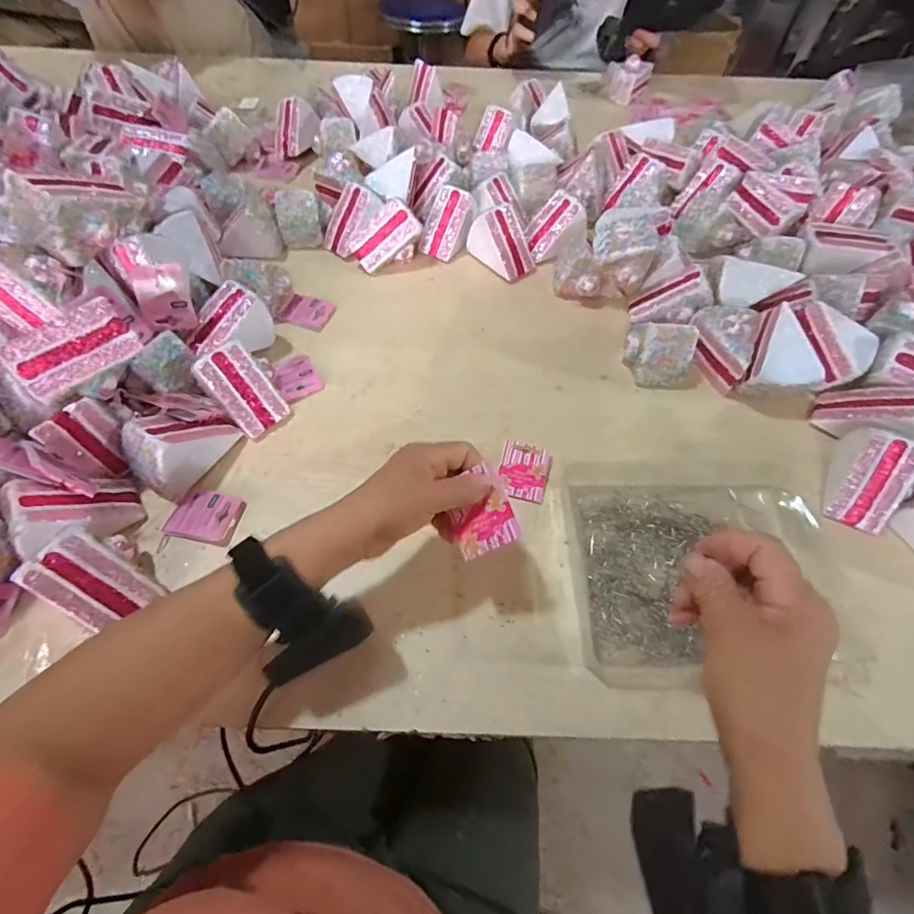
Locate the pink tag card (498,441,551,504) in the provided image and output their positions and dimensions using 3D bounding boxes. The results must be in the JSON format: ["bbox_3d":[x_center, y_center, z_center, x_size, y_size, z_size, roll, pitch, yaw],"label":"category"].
[{"bbox_3d":[0.065,0.013,0.465,0.046,0.004,0.059,13,61,1],"label":"pink tag card"}]

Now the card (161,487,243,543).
[{"bbox_3d":[-0.220,0.050,0.414,0.050,0.006,0.046,13,56,6],"label":"card"}]

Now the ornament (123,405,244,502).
[{"bbox_3d":[-0.250,-0.015,0.426,0.056,0.064,0.088,24,60,13],"label":"ornament"}]

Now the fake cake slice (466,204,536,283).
[{"bbox_3d":[0.058,-0.277,0.613,0.066,0.060,0.085,-37,66,-23],"label":"fake cake slice"}]

